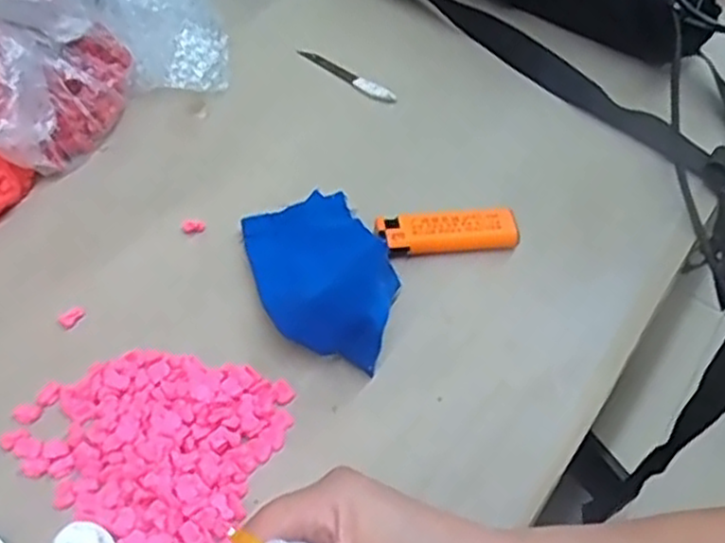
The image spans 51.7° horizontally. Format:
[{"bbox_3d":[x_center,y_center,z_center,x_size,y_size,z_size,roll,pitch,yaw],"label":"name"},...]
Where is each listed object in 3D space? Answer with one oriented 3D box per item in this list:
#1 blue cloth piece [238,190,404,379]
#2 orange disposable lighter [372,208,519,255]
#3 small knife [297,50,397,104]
[{"bbox_3d":[-0.020,-0.005,0.397,0.070,0.040,0.121,-12,54,-14],"label":"blue cloth piece"},{"bbox_3d":[0.048,-0.022,0.425,0.079,0.013,0.025,-6,53,-9],"label":"orange disposable lighter"},{"bbox_3d":[-0.010,-0.138,0.521,0.080,0.004,0.014,35,57,21],"label":"small knife"}]

